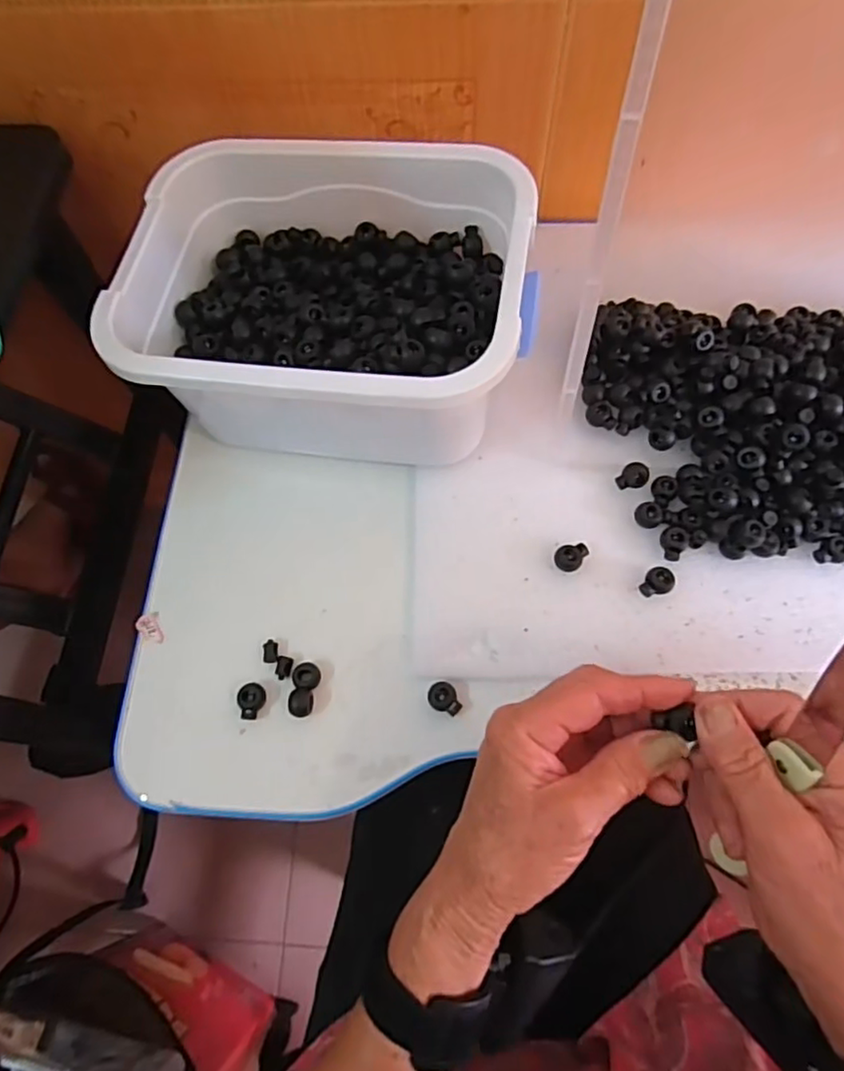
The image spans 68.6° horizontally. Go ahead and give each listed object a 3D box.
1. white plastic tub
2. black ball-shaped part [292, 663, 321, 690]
[{"bbox_3d":[-0.061,-0.148,0.417,0.250,0.113,0.187,9,69,5],"label":"white plastic tub"},{"bbox_3d":[-0.074,0.090,0.397,0.018,0.009,0.017,-1,68,2],"label":"black ball-shaped part"}]

